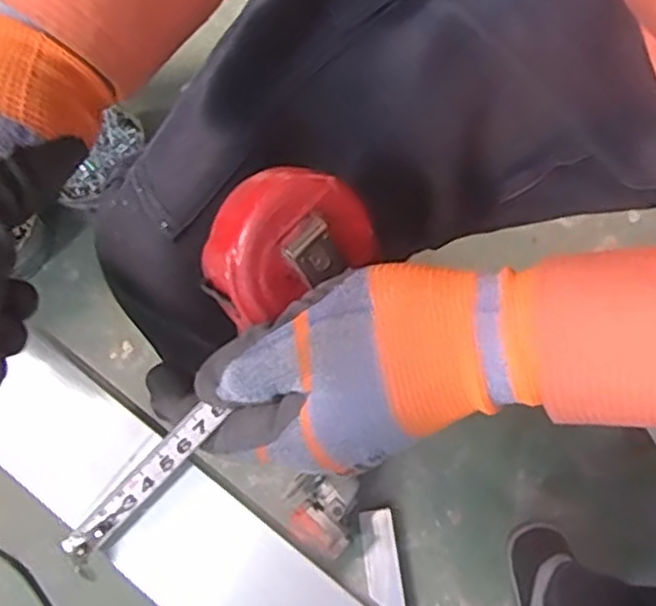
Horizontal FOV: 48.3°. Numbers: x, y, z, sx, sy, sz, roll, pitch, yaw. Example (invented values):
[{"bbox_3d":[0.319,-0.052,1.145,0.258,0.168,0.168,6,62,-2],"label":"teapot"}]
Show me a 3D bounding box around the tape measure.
[{"bbox_3d":[-0.048,0.024,0.288,0.051,0.037,0.174,35,97,9],"label":"tape measure"}]

